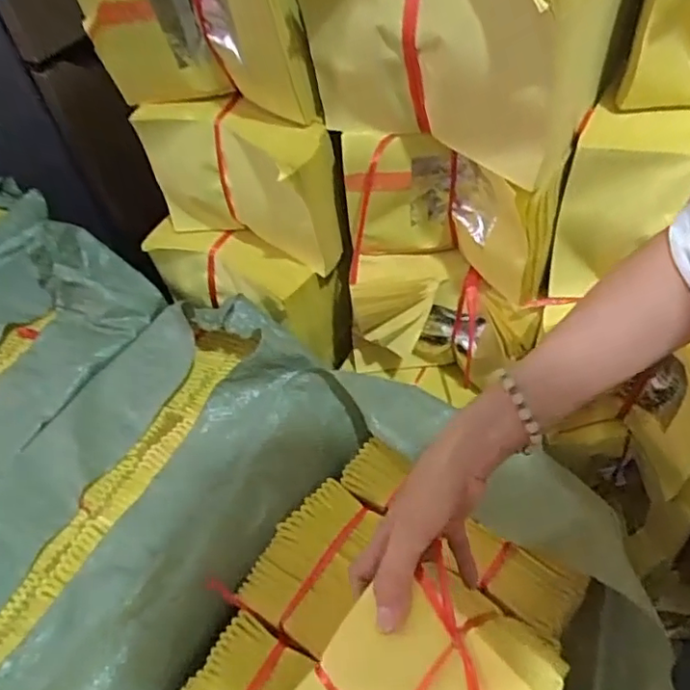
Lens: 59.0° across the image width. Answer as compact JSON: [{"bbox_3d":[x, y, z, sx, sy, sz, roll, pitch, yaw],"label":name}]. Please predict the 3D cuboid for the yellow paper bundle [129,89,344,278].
[{"bbox_3d":[-0.119,-0.189,0.717,0.235,0.164,0.076,25,55,25],"label":"yellow paper bundle"}]

